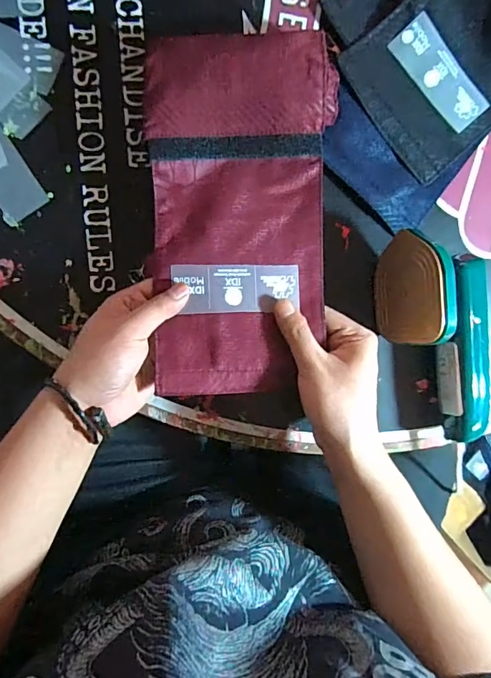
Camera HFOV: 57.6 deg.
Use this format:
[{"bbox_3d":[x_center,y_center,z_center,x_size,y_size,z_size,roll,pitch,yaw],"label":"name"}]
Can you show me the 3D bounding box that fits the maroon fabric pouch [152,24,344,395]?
[{"bbox_3d":[-0.005,-0.098,0.360,0.145,0.023,0.280,4,91,-7],"label":"maroon fabric pouch"}]

